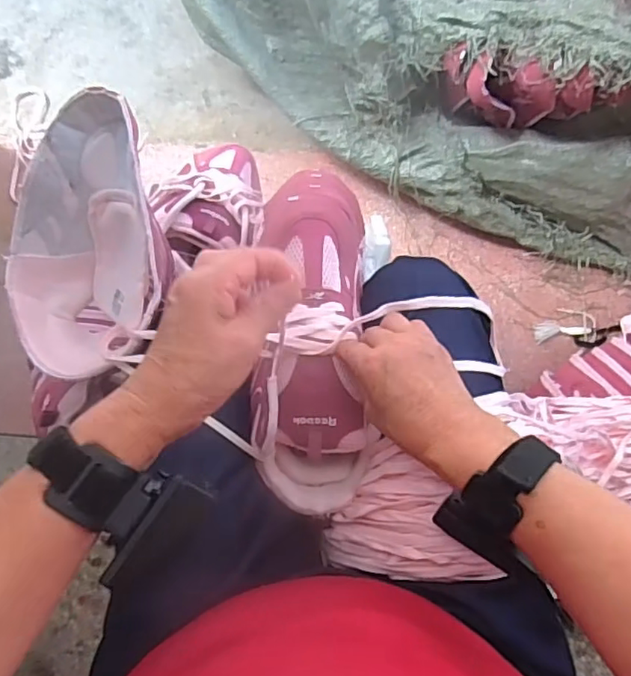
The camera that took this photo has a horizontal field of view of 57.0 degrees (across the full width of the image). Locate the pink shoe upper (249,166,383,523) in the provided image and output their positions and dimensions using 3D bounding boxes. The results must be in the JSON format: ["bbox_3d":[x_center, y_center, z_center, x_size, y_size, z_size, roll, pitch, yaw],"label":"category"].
[{"bbox_3d":[-0.001,-0.013,0.505,0.092,0.097,0.311,1,79,3],"label":"pink shoe upper"}]

